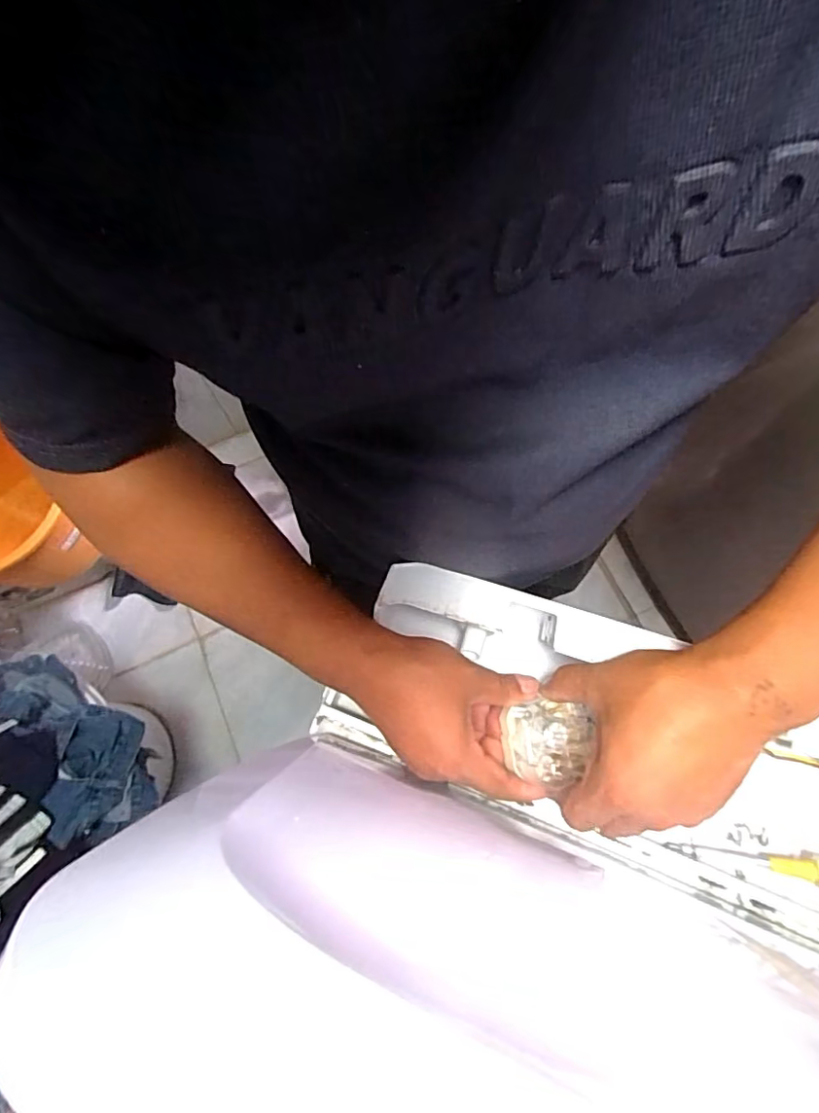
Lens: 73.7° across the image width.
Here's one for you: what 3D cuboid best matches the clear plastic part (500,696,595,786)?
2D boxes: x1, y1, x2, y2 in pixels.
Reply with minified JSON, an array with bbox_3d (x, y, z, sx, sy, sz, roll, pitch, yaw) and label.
[{"bbox_3d":[0.095,0.127,0.376,0.057,0.027,0.052,-7,73,0],"label":"clear plastic part"}]

